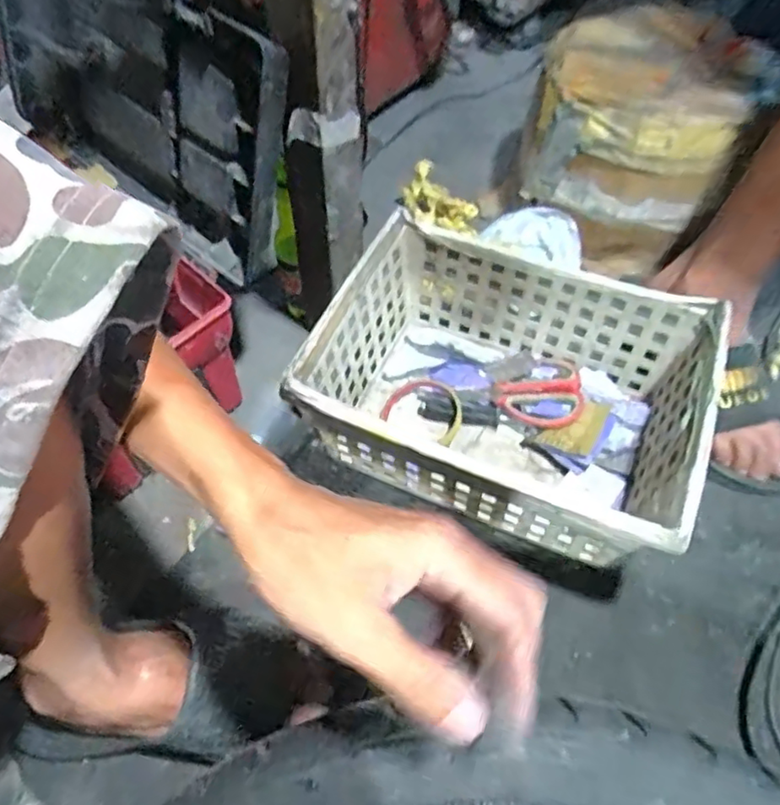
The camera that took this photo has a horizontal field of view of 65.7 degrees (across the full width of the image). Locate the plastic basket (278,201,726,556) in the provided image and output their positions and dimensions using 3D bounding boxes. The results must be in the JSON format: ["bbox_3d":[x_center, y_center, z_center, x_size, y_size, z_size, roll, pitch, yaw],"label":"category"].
[{"bbox_3d":[0.108,-0.006,0.580,0.328,0.154,0.239,21,60,14],"label":"plastic basket"}]

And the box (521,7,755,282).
[{"bbox_3d":[0.277,-0.317,0.739,0.203,0.179,0.243,7,57,5],"label":"box"}]

